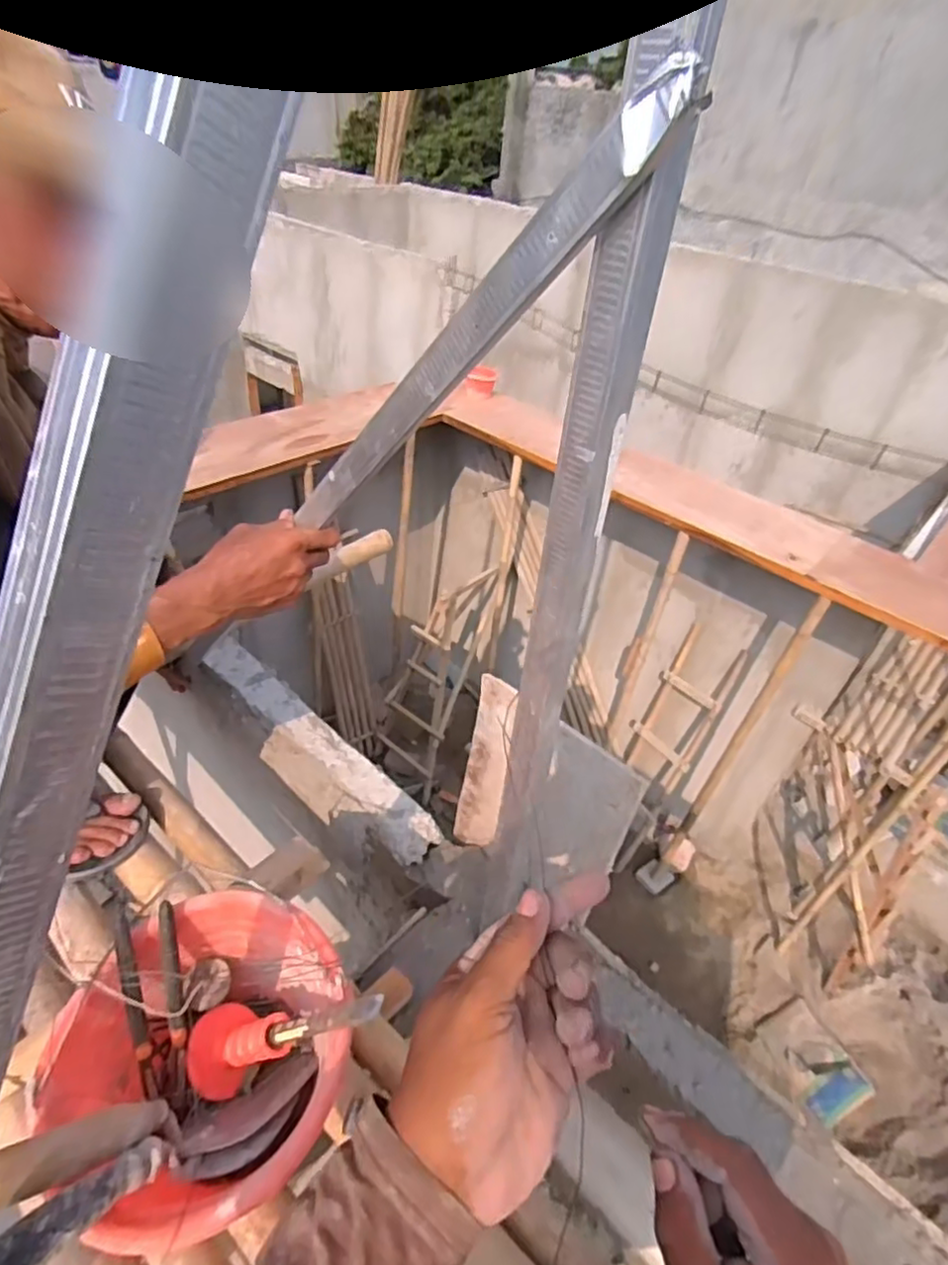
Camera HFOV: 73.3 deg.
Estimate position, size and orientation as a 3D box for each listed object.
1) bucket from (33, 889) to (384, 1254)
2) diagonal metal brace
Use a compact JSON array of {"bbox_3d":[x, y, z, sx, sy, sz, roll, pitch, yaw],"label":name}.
[{"bbox_3d":[-0.229,0.379,0.569,0.219,0.164,0.225,4,40,-3],"label":"bucket"},{"bbox_3d":[-0.033,-0.188,0.477,0.016,0.479,0.036,-31,94,-37],"label":"diagonal metal brace"}]

